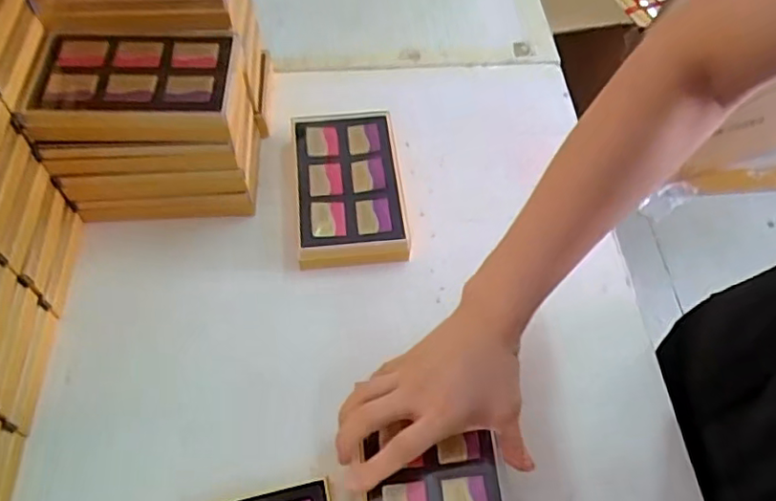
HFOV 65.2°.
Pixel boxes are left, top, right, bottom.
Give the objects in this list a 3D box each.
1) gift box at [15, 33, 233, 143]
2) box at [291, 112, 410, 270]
[{"bbox_3d":[-0.218,-0.142,0.530,0.170,0.034,0.115,-2,57,-2],"label":"gift box"},{"bbox_3d":[-0.041,-0.066,0.603,0.099,0.035,0.169,-6,57,-4],"label":"box"}]

